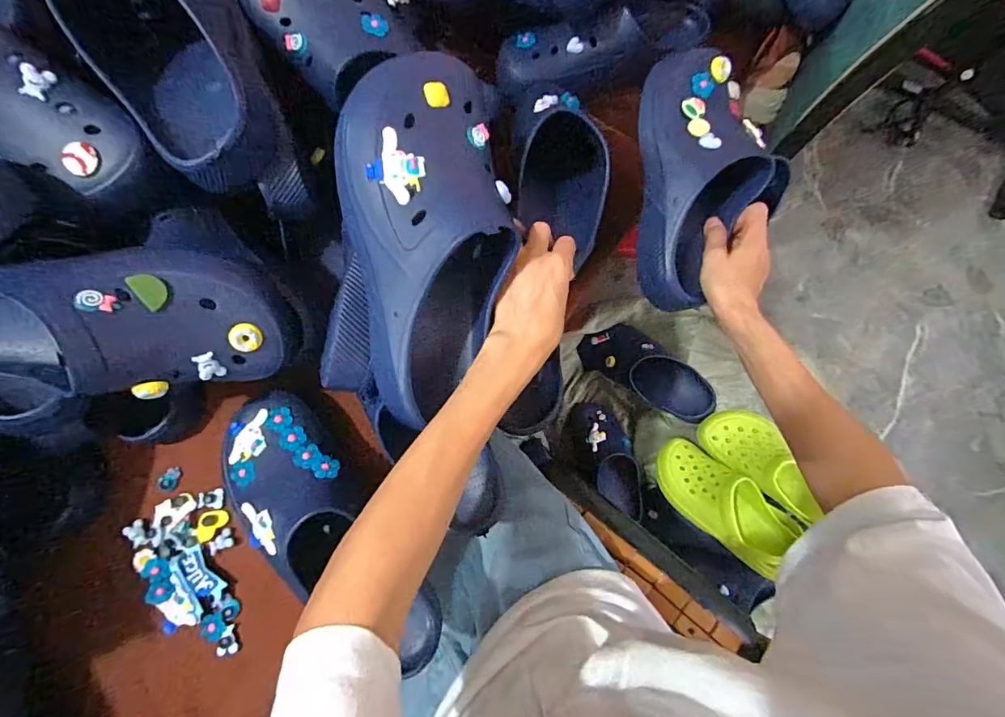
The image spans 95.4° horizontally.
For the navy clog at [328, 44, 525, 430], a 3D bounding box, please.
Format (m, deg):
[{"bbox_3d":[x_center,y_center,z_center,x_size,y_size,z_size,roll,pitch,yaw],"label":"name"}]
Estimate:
[{"bbox_3d":[-0.059,-0.097,0.365,0.130,0.081,0.269,-1,94,0],"label":"navy clog"}]

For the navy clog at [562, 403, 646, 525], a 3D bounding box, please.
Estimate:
[{"bbox_3d":[0.210,0.211,0.957,0.127,0.101,0.249,-14,74,-4],"label":"navy clog"}]

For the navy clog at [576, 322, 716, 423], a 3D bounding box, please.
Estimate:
[{"bbox_3d":[0.300,0.029,0.962,0.293,0.100,0.113,33,76,30],"label":"navy clog"}]

